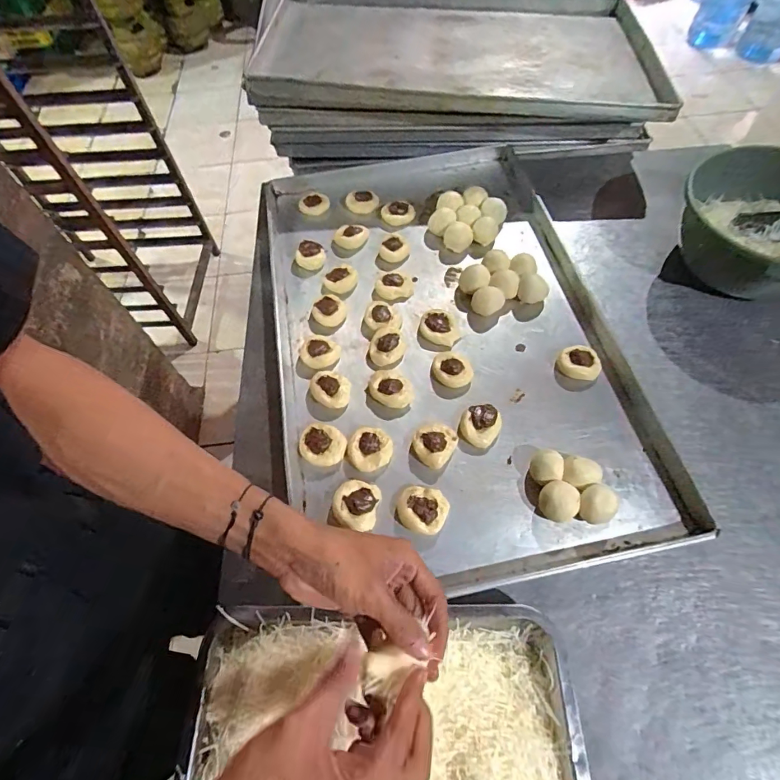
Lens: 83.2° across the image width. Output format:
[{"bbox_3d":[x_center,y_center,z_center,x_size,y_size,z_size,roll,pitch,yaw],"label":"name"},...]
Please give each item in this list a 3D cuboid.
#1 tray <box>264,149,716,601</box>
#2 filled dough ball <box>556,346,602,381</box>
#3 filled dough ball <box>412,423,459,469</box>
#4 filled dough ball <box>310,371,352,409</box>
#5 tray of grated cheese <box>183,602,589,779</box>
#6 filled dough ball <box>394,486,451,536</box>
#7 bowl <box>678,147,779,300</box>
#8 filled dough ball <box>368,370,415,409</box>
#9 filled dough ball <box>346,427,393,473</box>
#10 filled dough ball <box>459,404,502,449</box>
[{"bbox_3d":[0.066,-0.123,0.650,0.459,0.036,0.750,-10,59,-5],"label":"tray"},{"bbox_3d":[0.263,-0.037,0.602,0.060,0.023,0.051,-38,65,-19],"label":"filled dough ball"},{"bbox_3d":[0.054,0.065,0.541,0.049,0.023,0.056,30,64,18],"label":"filled dough ball"},{"bbox_3d":[-0.079,0.000,0.587,0.053,0.020,0.053,-1,59,1],"label":"filled dough ball"},{"bbox_3d":[-0.004,0.328,0.374,0.332,0.051,0.251,-2,59,0],"label":"tray of grated cheese"},{"bbox_3d":[0.036,0.136,0.498,0.056,0.022,0.053,-1,59,1],"label":"filled dough ball"},{"bbox_3d":[0.565,-0.246,0.661,0.274,0.123,0.228,-27,66,-17],"label":"bowl"},{"bbox_3d":[0.003,-0.003,0.585,0.062,0.020,0.048,23,62,14],"label":"filled dough ball"},{"bbox_3d":[-0.026,0.074,0.544,0.054,0.020,0.056,-1,59,1],"label":"filled dough ball"},{"bbox_3d":[0.114,0.044,0.553,0.047,0.024,0.054,24,63,15],"label":"filled dough ball"}]

